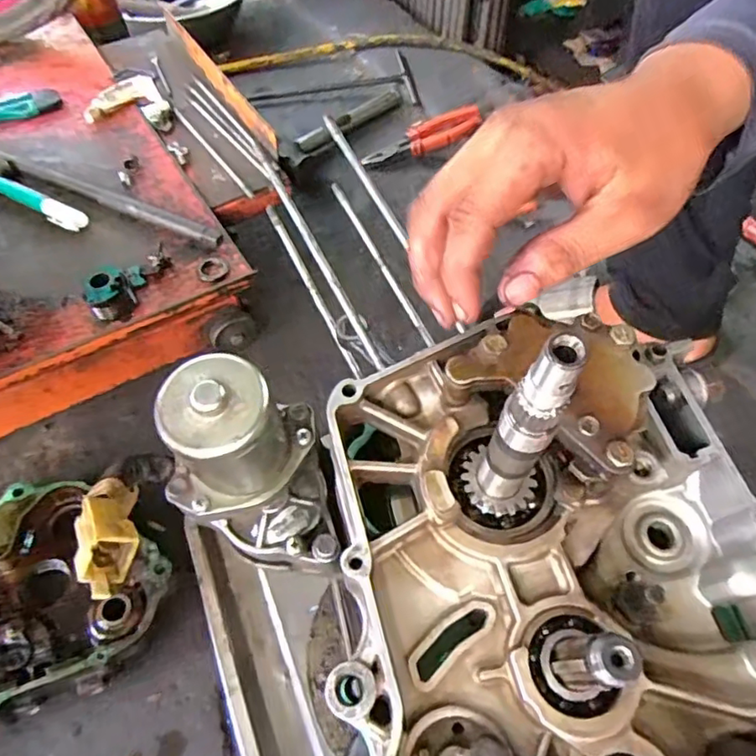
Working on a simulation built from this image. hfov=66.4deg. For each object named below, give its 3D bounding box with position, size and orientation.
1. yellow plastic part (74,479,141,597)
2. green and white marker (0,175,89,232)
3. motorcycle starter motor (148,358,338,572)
[{"bbox_3d":[-0.108,0.060,0.237,0.022,0.020,0.057,-13,33,-10],"label":"yellow plastic part"},{"bbox_3d":[-0.316,-0.163,0.533,0.109,0.017,0.022,25,59,14],"label":"green and white marker"},{"bbox_3d":[-0.063,0.044,0.275,0.075,0.094,0.087,-8,56,-6],"label":"motorcycle starter motor"}]

